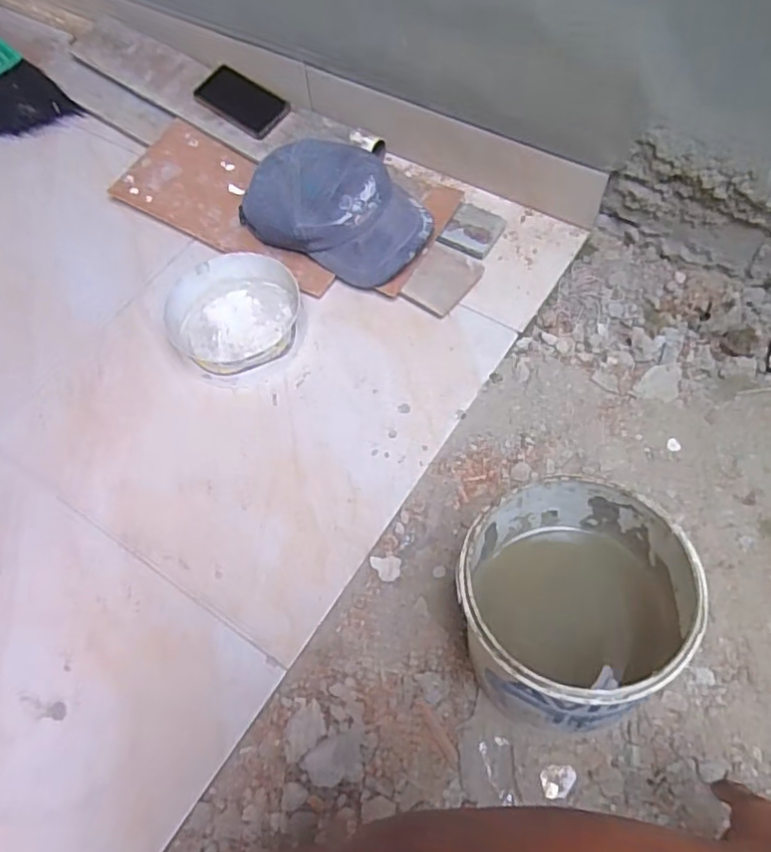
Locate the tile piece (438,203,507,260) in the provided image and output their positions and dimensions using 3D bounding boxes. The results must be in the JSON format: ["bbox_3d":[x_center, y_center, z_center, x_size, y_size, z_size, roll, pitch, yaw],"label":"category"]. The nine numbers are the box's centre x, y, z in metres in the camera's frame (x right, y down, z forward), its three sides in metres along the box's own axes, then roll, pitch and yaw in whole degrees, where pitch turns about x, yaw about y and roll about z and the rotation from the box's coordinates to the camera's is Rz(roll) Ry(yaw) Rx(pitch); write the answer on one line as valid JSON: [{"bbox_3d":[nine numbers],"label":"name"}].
[{"bbox_3d":[0.121,-0.271,0.877,0.067,0.005,0.081,33,77,5],"label":"tile piece"}]

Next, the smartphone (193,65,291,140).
[{"bbox_3d":[-0.222,-0.500,0.970,0.156,0.006,0.075,37,87,17],"label":"smartphone"}]

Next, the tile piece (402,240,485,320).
[{"bbox_3d":[0.078,-0.197,0.846,0.079,0.010,0.098,31,78,12],"label":"tile piece"}]

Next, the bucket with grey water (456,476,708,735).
[{"bbox_3d":[0.160,0.162,0.570,0.189,0.207,0.180,-2,61,4],"label":"bucket with grey water"}]

